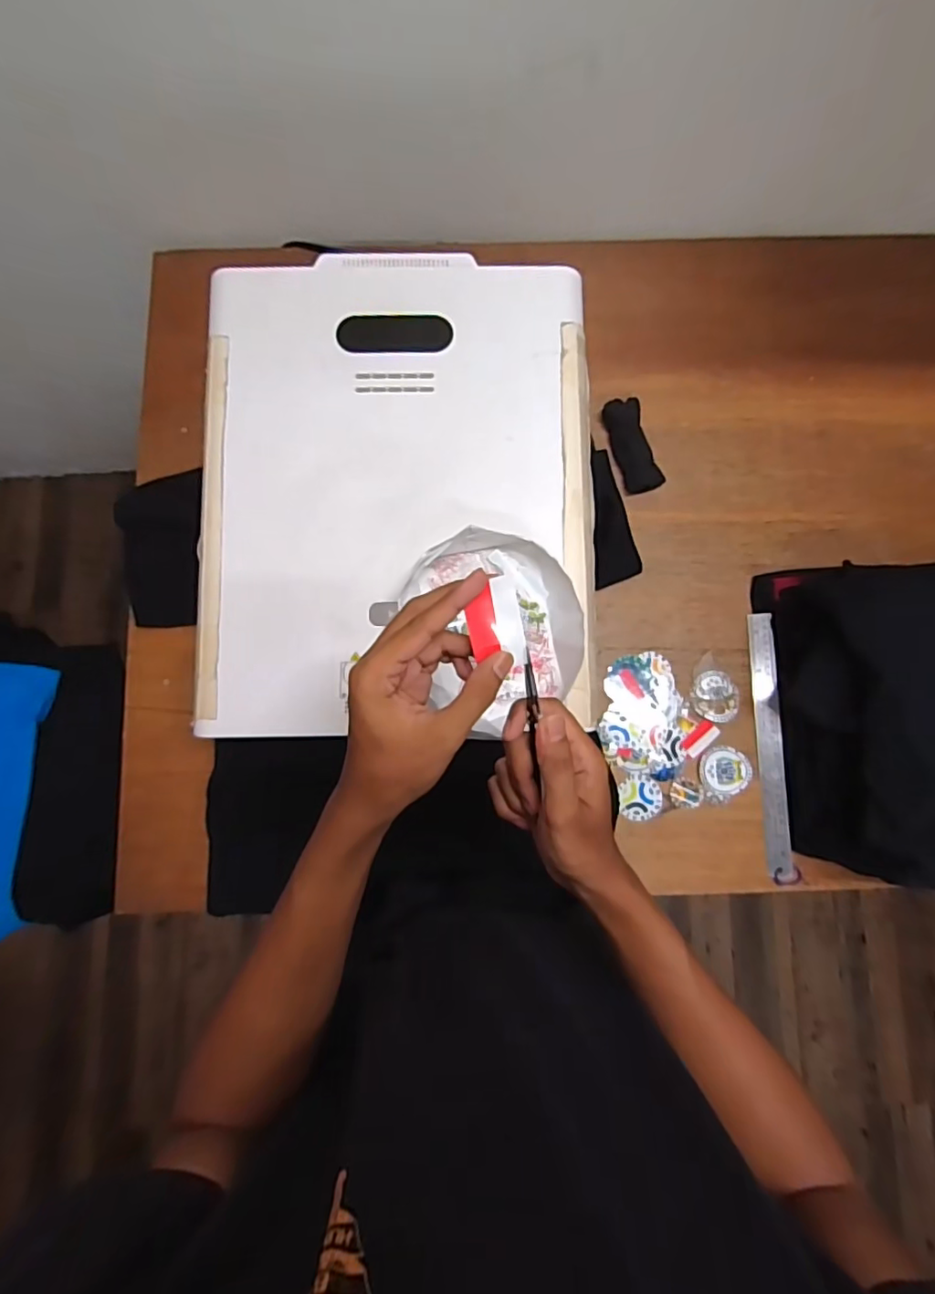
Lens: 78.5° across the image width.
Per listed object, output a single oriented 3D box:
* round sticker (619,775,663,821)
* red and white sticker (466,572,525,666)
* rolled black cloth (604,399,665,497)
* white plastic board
[{"bbox_3d":[0.218,0.189,0.716,0.051,0.004,0.054,0,83,-2],"label":"round sticker"},{"bbox_3d":[0.017,-0.015,0.356,0.033,0.004,0.054,-10,102,4],"label":"red and white sticker"},{"bbox_3d":[0.219,-0.266,0.762,0.050,0.024,0.126,-18,84,-4],"label":"rolled black cloth"},{"bbox_3d":[-0.074,-0.169,0.592,0.399,0.025,0.497,-1,81,0],"label":"white plastic board"}]

